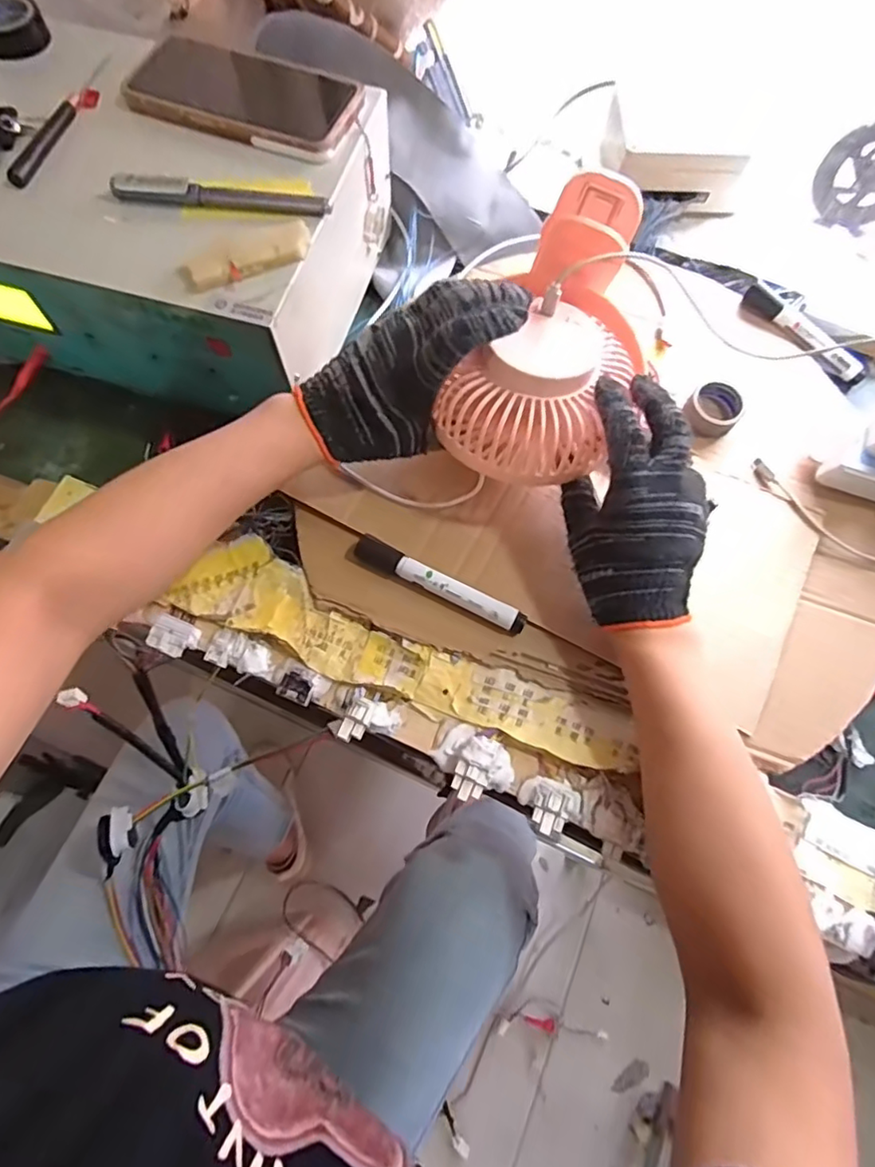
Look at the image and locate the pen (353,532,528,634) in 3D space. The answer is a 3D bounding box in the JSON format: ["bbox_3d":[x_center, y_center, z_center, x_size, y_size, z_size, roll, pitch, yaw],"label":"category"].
[{"bbox_3d":[0.002,0.000,0.426,0.132,0.016,0.020,26,70,7],"label":"pen"}]

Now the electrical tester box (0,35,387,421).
[{"bbox_3d":[-0.224,-0.286,0.473,0.308,0.121,0.249,16,69,4],"label":"electrical tester box"}]

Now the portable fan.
[{"bbox_3d":[0.085,-0.175,0.417,0.115,0.077,0.218,21,85,6],"label":"portable fan"}]

